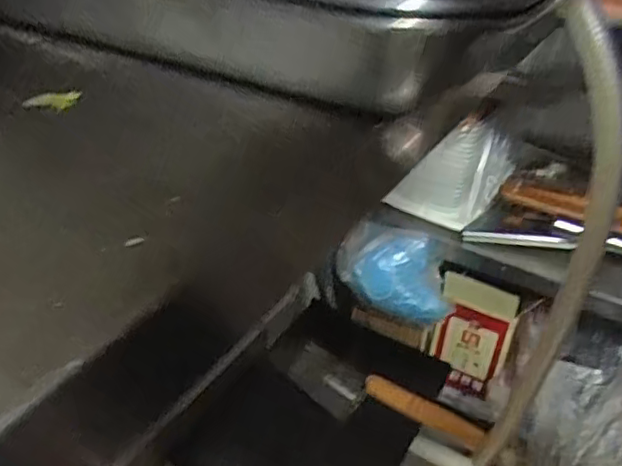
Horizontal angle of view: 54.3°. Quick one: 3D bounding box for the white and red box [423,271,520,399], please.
[{"bbox_3d":[0.302,0.200,1.155,0.141,0.273,0.039,15,35,17],"label":"white and red box"}]

